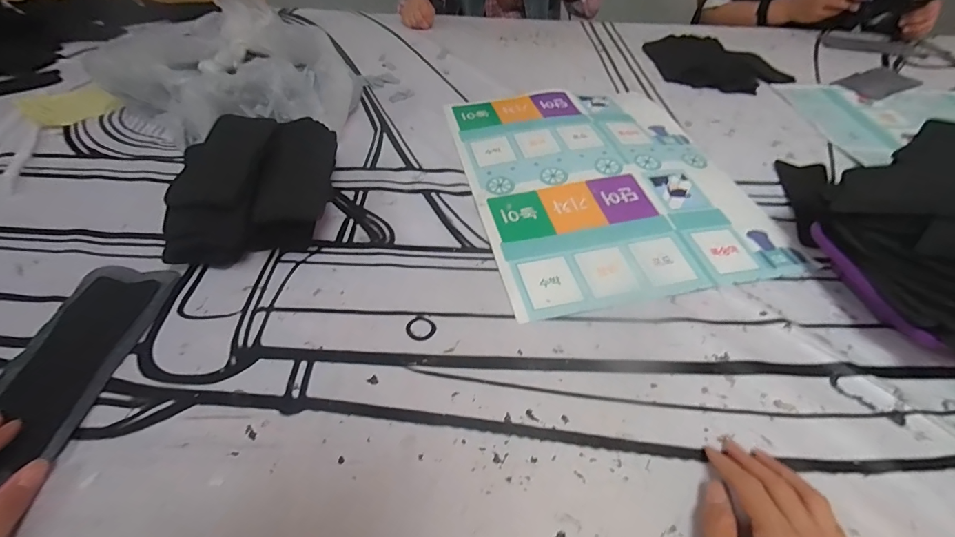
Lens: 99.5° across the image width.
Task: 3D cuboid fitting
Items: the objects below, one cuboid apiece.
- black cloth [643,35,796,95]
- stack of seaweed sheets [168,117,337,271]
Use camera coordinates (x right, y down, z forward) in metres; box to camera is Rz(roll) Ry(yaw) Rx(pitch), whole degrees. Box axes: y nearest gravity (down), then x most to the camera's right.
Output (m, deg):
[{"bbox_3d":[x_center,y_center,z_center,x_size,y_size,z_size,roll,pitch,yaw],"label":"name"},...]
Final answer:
[{"bbox_3d":[0.490,-0.431,0.844,0.299,0.039,0.186,27,54,21],"label":"black cloth"},{"bbox_3d":[-0.270,-0.106,0.515,0.182,0.089,0.224,3,49,1],"label":"stack of seaweed sheets"}]

